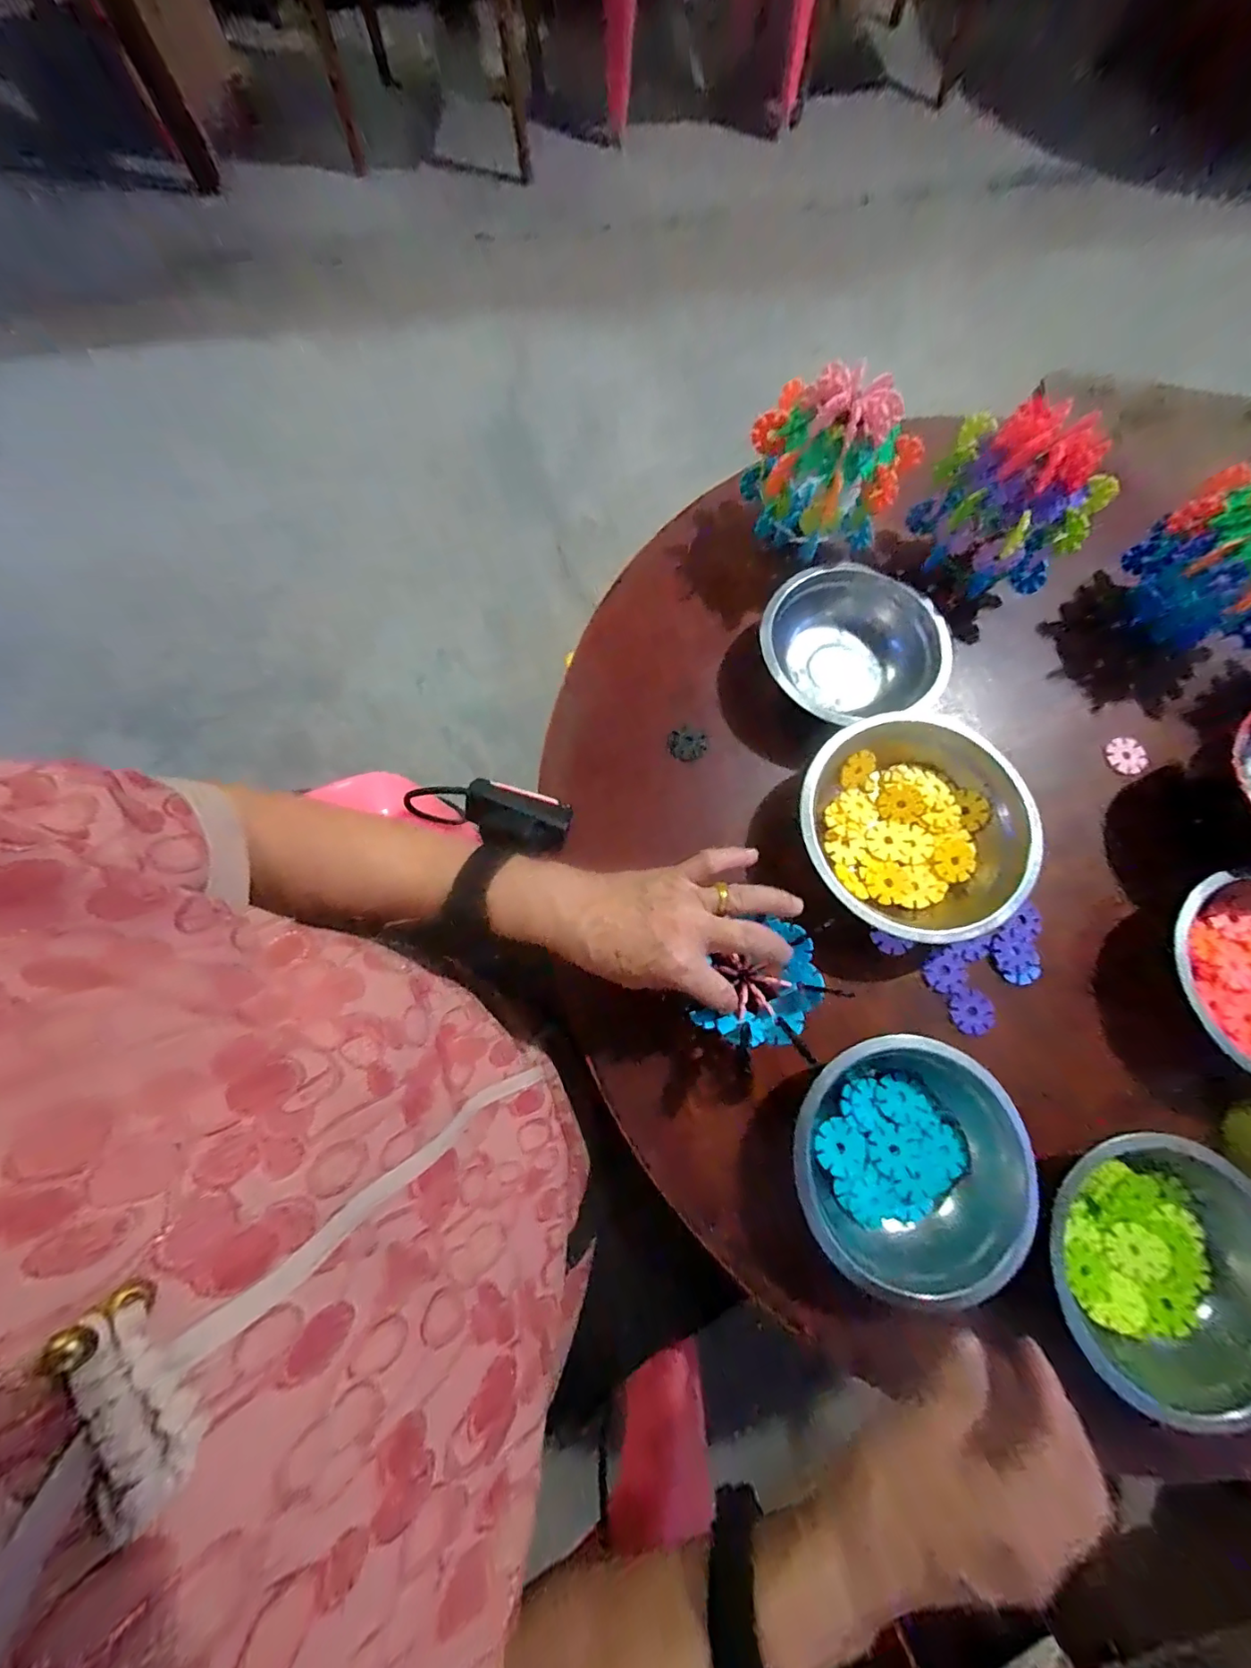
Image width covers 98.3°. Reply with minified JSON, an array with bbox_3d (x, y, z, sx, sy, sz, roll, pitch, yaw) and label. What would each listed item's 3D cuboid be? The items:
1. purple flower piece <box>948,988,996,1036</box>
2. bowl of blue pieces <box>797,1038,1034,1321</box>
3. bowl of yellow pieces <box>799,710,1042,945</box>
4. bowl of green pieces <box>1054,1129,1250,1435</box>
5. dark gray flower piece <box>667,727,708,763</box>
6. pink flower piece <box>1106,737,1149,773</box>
[{"bbox_3d":[0.251,0.128,0.392,0.029,0.007,0.032,32,77,7],"label":"purple flower piece"},{"bbox_3d":[0.177,0.206,0.345,0.134,0.048,0.143,0,75,-1],"label":"bowl of blue pieces"},{"bbox_3d":[0.212,-0.006,0.404,0.164,0.044,0.160,0,75,-1],"label":"bowl of yellow pieces"},{"bbox_3d":[0.328,0.264,0.328,0.136,0.047,0.146,33,77,8],"label":"bowl of green pieces"},{"bbox_3d":[0.050,-0.073,0.444,0.031,0.006,0.027,22,76,5],"label":"dark gray flower piece"},{"bbox_3d":[0.415,-0.065,0.449,0.029,0.005,0.030,0,75,-1],"label":"pink flower piece"}]

